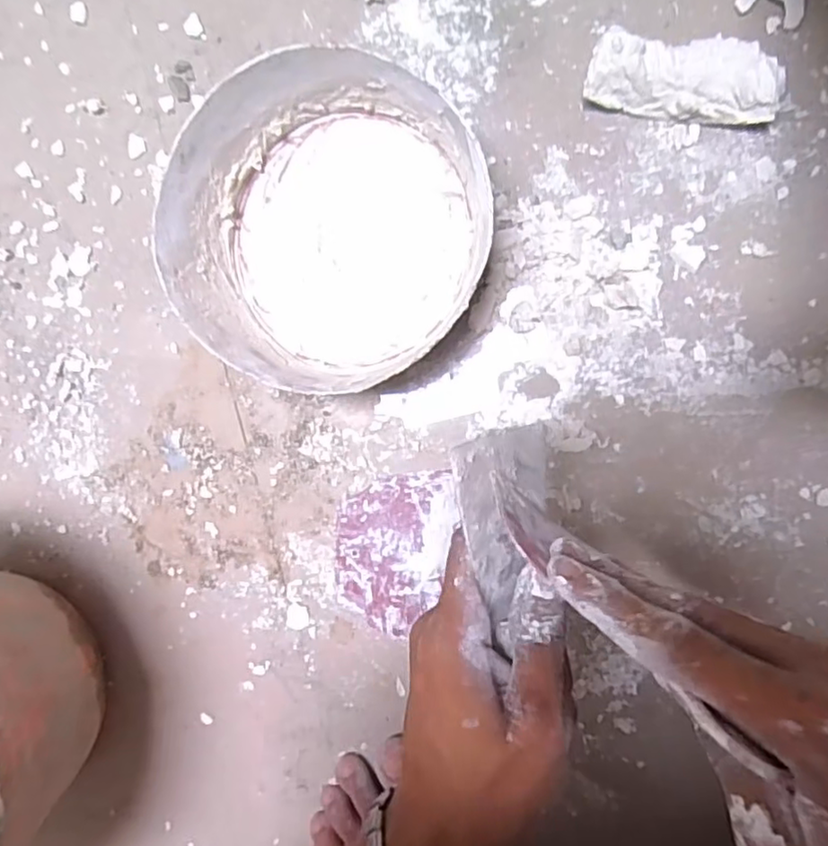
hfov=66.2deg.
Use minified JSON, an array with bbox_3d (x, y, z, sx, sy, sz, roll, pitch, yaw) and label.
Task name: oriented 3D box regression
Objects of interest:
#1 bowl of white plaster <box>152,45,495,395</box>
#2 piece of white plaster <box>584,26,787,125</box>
[{"bbox_3d":[-0.053,-0.116,0.385,0.180,0.071,0.180,0,92,9],"label":"bowl of white plaster"},{"bbox_3d":[0.155,-0.201,0.368,0.103,0.026,0.041,11,94,9],"label":"piece of white plaster"}]

